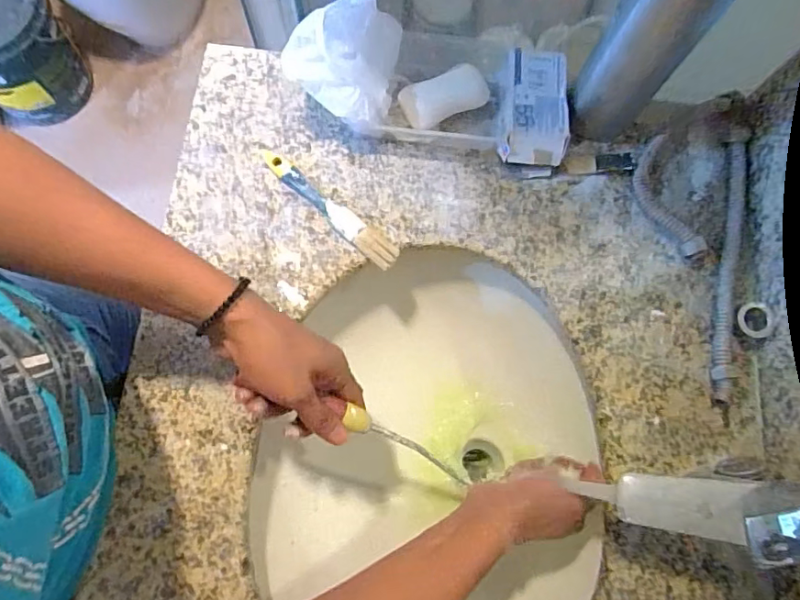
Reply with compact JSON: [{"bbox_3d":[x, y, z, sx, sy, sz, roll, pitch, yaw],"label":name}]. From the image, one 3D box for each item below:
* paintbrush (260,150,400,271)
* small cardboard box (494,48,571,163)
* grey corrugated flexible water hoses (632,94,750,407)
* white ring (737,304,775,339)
[{"bbox_3d":[-0.072,-0.096,0.525,0.175,0.013,0.028,42,78,9],"label":"paintbrush"},{"bbox_3d":[0.140,-0.196,0.542,0.066,0.040,0.120,8,75,1],"label":"small cardboard box"},{"bbox_3d":[0.290,-0.065,0.523,0.114,0.023,0.316,12,76,2],"label":"grey corrugated flexible water hoses"},{"bbox_3d":[0.334,0.019,0.491,0.029,0.007,0.034,-25,60,36],"label":"white ring"}]

